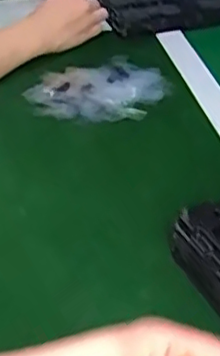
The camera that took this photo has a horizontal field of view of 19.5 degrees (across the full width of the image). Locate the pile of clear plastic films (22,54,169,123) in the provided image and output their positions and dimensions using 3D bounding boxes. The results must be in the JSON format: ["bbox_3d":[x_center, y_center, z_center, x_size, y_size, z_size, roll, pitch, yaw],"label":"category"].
[{"bbox_3d":[-0.016,-0.117,0.834,0.170,0.012,0.143,6,39,7],"label":"pile of clear plastic films"}]

